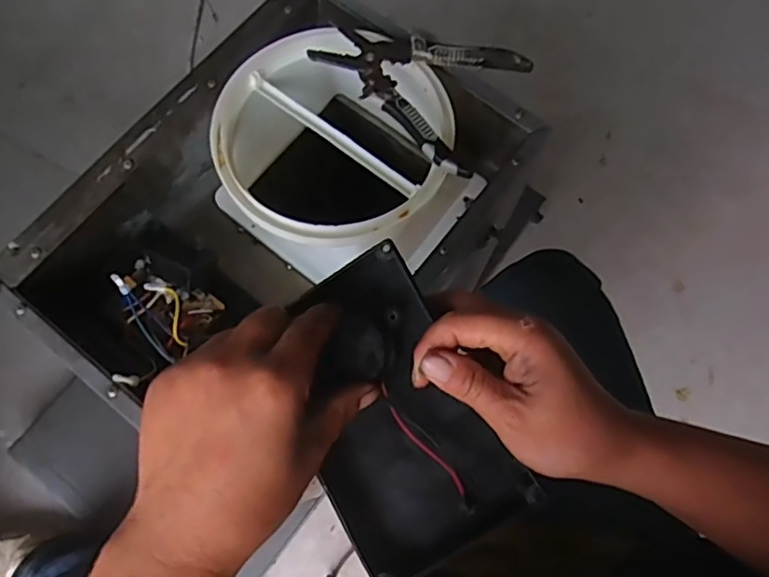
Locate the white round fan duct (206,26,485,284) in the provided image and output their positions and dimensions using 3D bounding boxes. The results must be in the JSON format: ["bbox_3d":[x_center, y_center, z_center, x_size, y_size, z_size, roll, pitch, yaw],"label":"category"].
[{"bbox_3d":[-0.043,-0.116,0.535,0.188,0.117,0.193,0,72,-1],"label":"white round fan duct"}]

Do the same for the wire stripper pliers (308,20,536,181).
[{"bbox_3d":[0.037,-0.180,0.490,0.168,0.012,0.118,42,76,11],"label":"wire stripper pliers"}]

